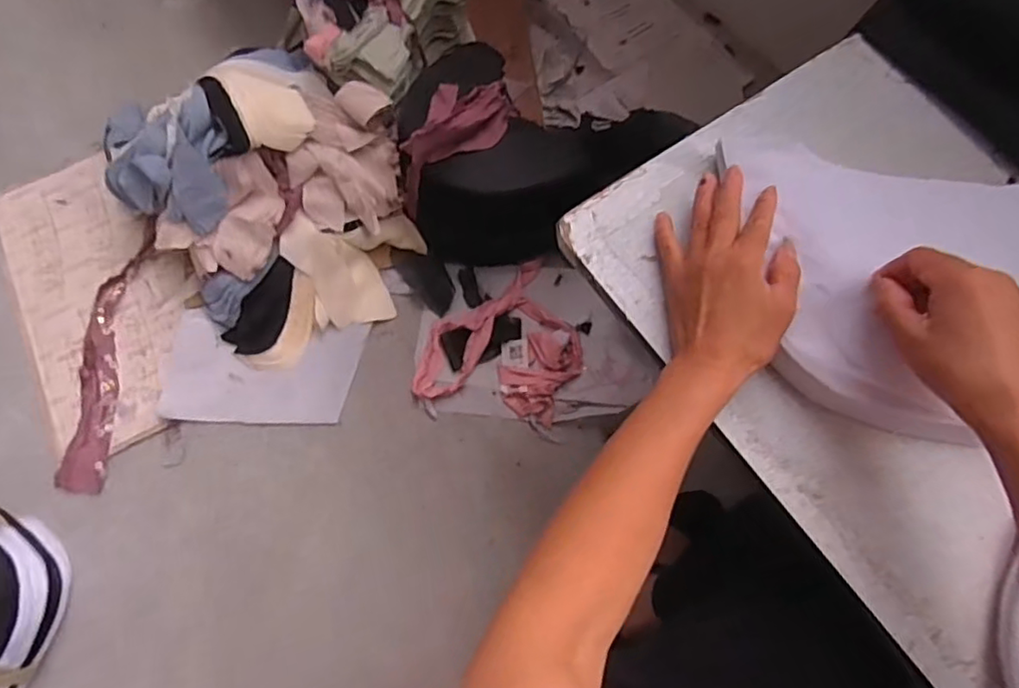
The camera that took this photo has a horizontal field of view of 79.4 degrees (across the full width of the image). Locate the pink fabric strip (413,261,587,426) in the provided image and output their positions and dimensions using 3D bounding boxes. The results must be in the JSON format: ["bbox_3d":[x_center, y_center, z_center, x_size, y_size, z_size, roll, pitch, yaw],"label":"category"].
[{"bbox_3d":[-0.004,-0.016,0.899,0.224,0.037,0.232,12,70,6],"label":"pink fabric strip"}]

